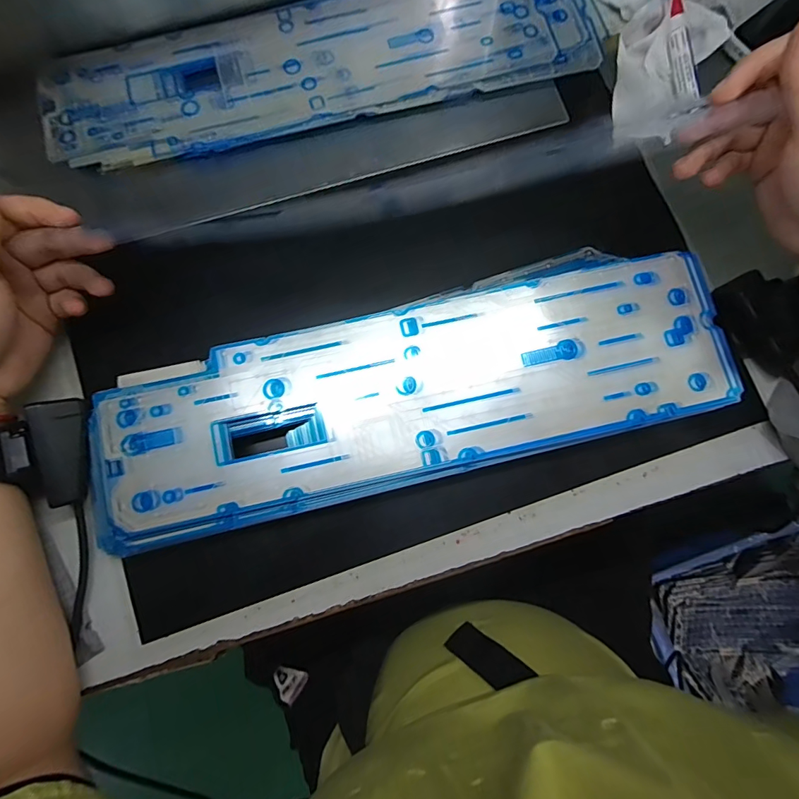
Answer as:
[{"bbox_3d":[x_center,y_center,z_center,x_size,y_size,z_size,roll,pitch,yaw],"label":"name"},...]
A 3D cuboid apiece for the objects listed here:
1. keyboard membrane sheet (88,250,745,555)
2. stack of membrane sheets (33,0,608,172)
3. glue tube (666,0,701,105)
[{"bbox_3d":[0.008,-0.011,0.298,0.423,0.013,0.130,-14,82,-3],"label":"keyboard membrane sheet"},{"bbox_3d":[-0.061,-0.282,0.353,0.446,0.009,0.128,-15,81,-3],"label":"stack of membrane sheets"},{"bbox_3d":[0.228,-0.295,0.351,0.018,0.011,0.107,-8,90,-2],"label":"glue tube"}]

